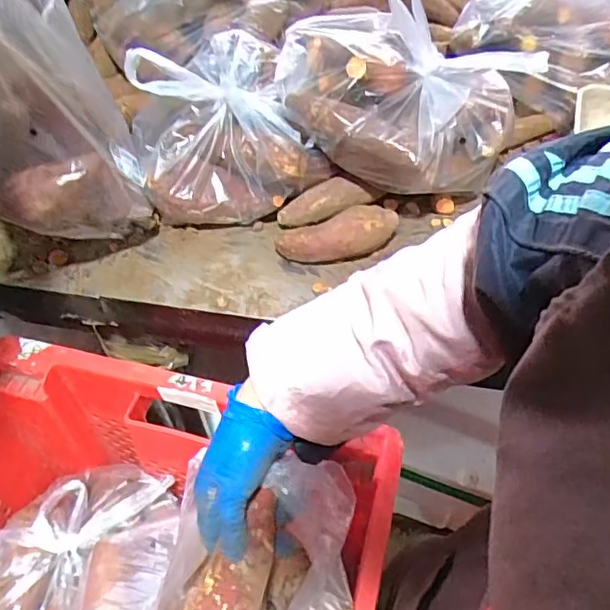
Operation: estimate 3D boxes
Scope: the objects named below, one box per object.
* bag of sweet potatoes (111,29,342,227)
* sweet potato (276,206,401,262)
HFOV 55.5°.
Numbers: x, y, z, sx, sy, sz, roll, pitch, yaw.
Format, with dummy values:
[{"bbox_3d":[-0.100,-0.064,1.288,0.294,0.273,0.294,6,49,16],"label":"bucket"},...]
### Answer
[{"bbox_3d":[-0.095,-0.214,0.669,0.231,0.167,0.162,-7,51,-4],"label":"bag of sweet potatoes"},{"bbox_3d":[0.034,-0.078,0.653,0.132,0.041,0.049,-5,51,-2],"label":"sweet potato"}]

